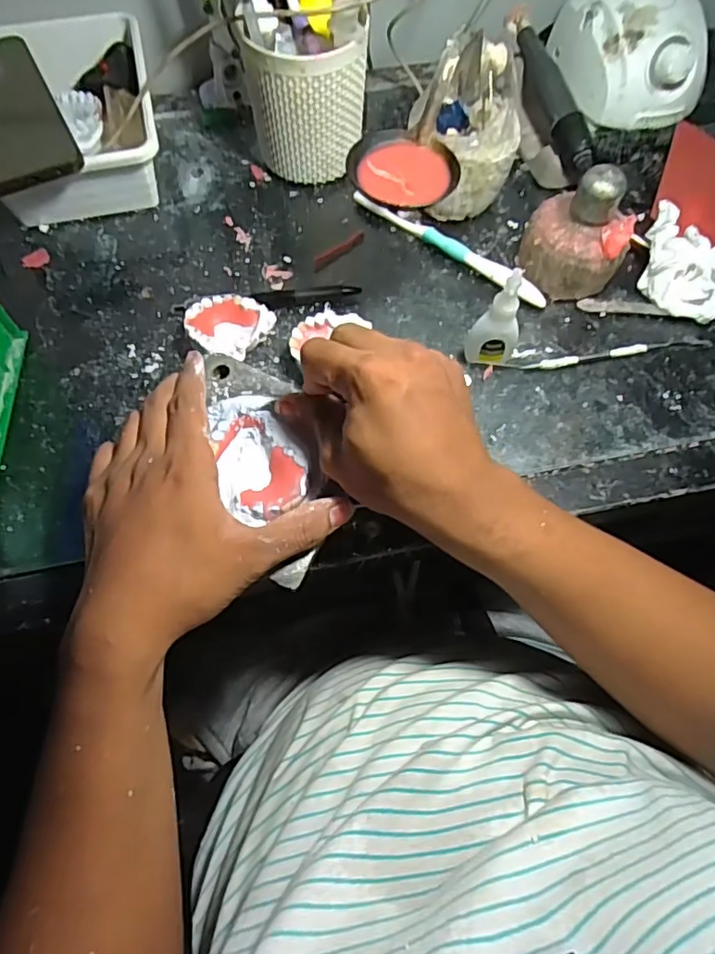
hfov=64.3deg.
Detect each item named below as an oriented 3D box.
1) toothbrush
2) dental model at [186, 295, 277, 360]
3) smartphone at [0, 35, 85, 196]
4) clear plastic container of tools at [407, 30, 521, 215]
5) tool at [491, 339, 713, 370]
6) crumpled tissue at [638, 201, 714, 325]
[{"bbox_3d":[0.075,-0.190,0.469,0.184,0.016,0.014,37,71,14],"label":"toothbrush"},{"bbox_3d":[-0.098,-0.108,0.423,0.059,0.028,0.055,0,67,-1],"label":"dental model"},{"bbox_3d":[-0.270,-0.278,0.431,0.078,0.016,0.163,-26,69,-12],"label":"smartphone"},{"bbox_3d":[0.082,-0.272,0.450,0.080,0.113,0.083,-3,67,-2],"label":"clear plastic container of tools"},{"bbox_3d":[0.187,-0.092,0.430,0.165,0.008,0.011,-8,67,-4],"label":"tool"},{"bbox_3d":[0.250,-0.159,0.436,0.072,0.052,0.052,24,69,9],"label":"crumpled tissue"}]

